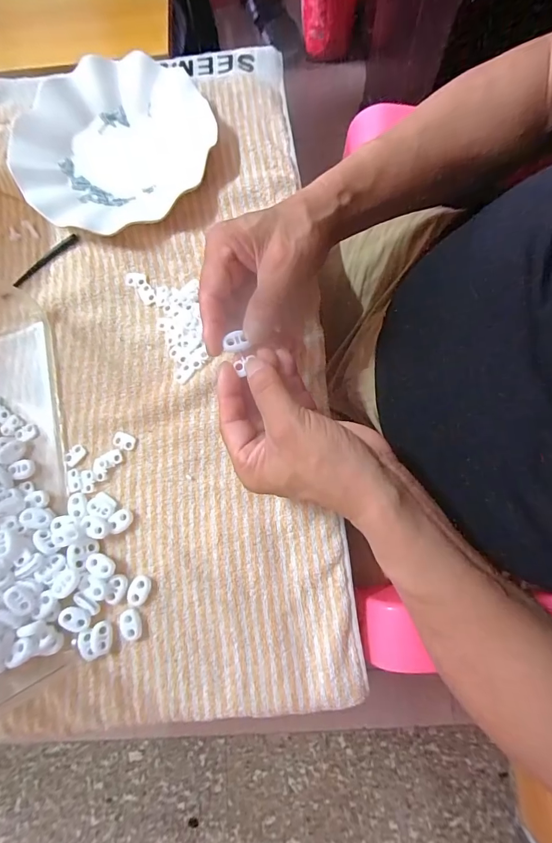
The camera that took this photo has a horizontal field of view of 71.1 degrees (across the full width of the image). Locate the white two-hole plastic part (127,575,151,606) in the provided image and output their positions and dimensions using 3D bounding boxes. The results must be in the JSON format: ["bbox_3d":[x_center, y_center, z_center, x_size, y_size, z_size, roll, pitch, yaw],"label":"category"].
[{"bbox_3d":[-0.106,0.131,0.299,0.016,0.004,0.023,19,81,7],"label":"white two-hole plastic part"}]

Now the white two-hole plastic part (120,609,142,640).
[{"bbox_3d":[-0.112,0.155,0.295,0.016,0.006,0.022,-14,79,1],"label":"white two-hole plastic part"}]

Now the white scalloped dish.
[{"bbox_3d":[-0.153,-0.260,0.364,0.177,0.028,0.173,-1,79,3],"label":"white scalloped dish"}]

